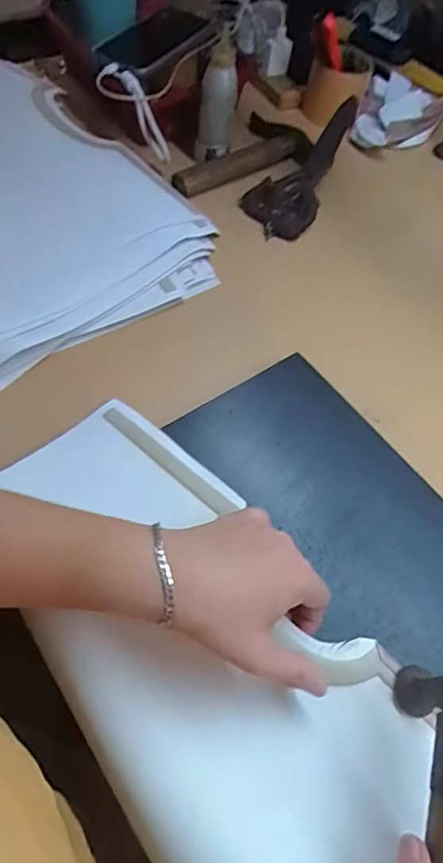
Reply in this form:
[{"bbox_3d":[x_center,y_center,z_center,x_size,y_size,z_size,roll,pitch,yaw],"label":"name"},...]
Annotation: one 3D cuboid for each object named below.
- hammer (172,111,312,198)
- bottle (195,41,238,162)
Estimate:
[{"bbox_3d":[0.018,-0.338,0.616,0.181,0.031,0.068,-29,66,-21],"label":"hammer"},{"bbox_3d":[-0.006,-0.371,0.574,0.042,0.114,0.043,7,60,0],"label":"bottle"}]

